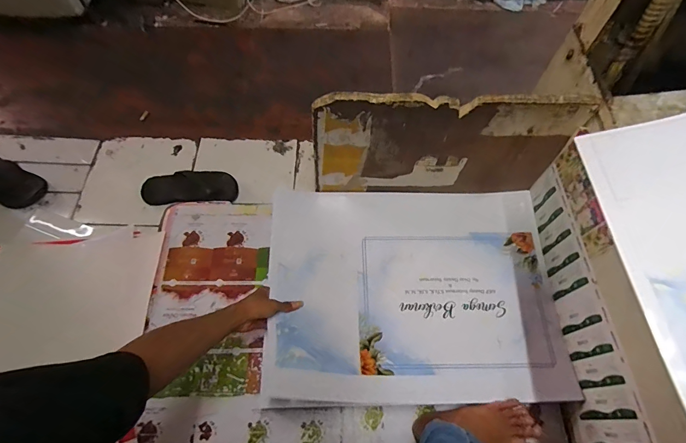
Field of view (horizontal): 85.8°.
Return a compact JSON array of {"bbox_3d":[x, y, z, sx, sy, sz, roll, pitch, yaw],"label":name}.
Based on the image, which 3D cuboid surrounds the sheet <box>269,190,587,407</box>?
[{"bbox_3d":[0.146,0.129,0.775,0.596,0.083,0.452,2,62,-2],"label":"sheet"}]

